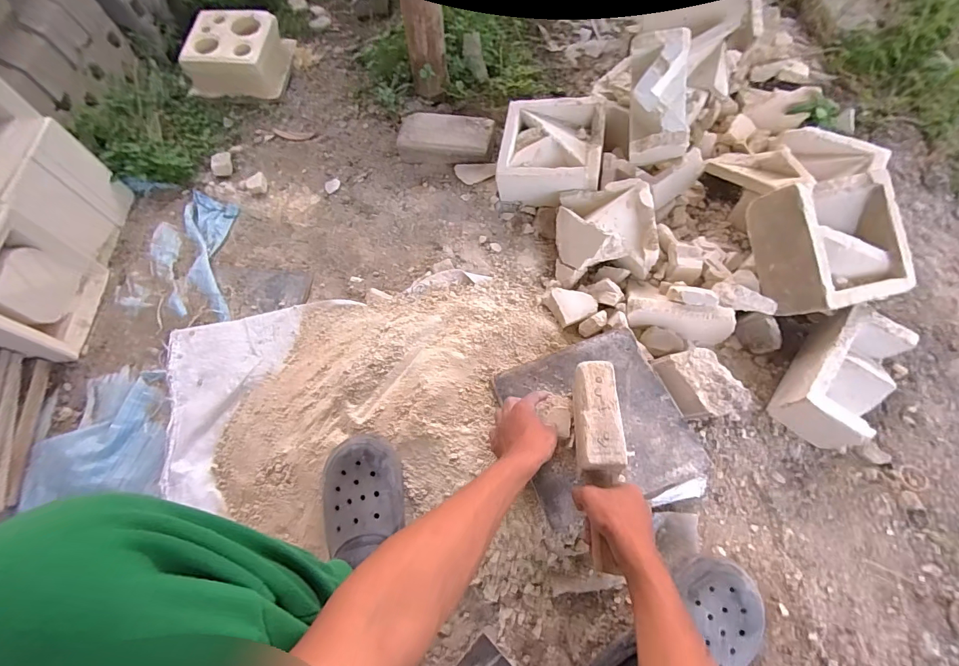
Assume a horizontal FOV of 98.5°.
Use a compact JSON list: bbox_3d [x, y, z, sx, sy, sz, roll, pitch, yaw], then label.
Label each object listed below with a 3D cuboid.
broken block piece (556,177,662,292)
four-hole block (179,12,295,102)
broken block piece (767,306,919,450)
[{"bbox_3d":[0.232,-0.192,0.774,0.167,0.090,0.185,-1,65,3],"label":"broken block piece"},{"bbox_3d":[-0.653,-0.763,1.126,0.240,0.106,0.231,3,66,5],"label":"four-hole block"},{"bbox_3d":[0.572,0.070,0.655,0.104,0.103,0.192,33,71,17],"label":"broken block piece"}]

